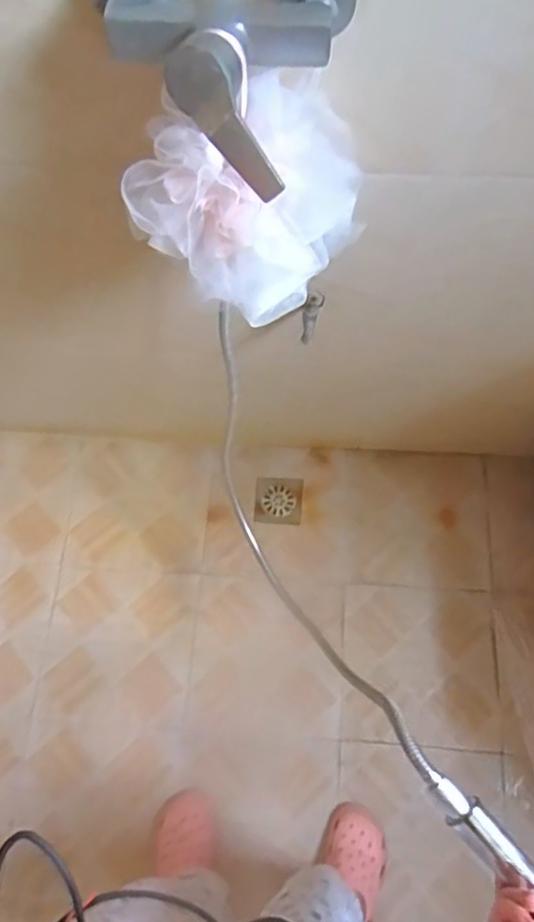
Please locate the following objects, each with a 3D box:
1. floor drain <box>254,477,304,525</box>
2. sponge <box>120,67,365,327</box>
[{"bbox_3d":[0.027,0.087,1.380,0.105,0.008,0.100,5,78,-10],"label":"floor drain"},{"bbox_3d":[-0.005,-0.241,0.567,0.156,0.130,0.196,40,75,14],"label":"sponge"}]

